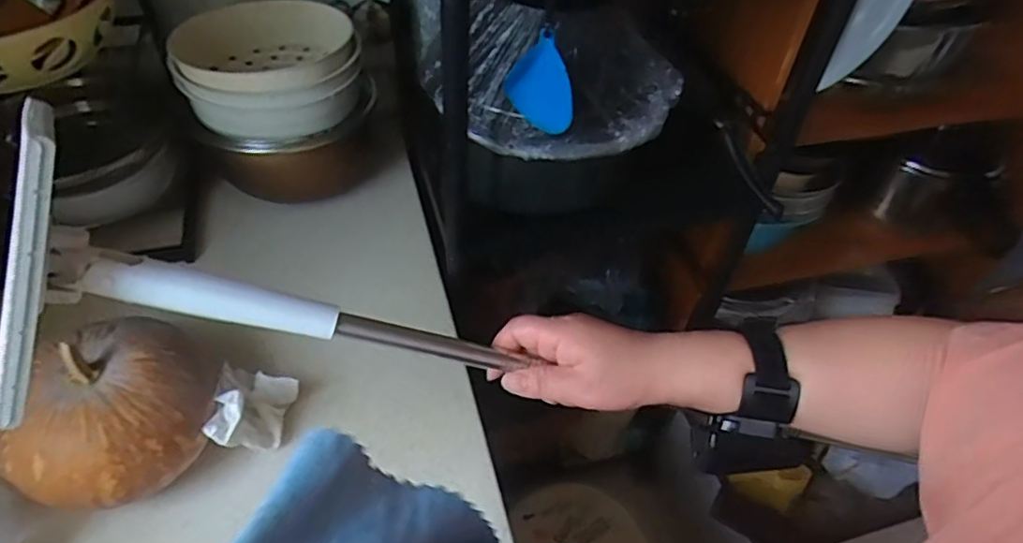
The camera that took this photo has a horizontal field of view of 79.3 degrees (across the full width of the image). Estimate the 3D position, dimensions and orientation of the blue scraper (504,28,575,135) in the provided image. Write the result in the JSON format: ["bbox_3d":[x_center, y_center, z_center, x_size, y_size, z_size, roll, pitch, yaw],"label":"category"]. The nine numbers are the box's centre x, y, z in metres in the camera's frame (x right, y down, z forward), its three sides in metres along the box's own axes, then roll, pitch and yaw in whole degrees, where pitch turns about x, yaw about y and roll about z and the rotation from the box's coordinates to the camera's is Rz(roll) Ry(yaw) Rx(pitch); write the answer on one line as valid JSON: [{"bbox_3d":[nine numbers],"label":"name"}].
[{"bbox_3d":[0.028,-0.185,0.607,0.012,0.092,0.089,-31,56,-29],"label":"blue scraper"}]

